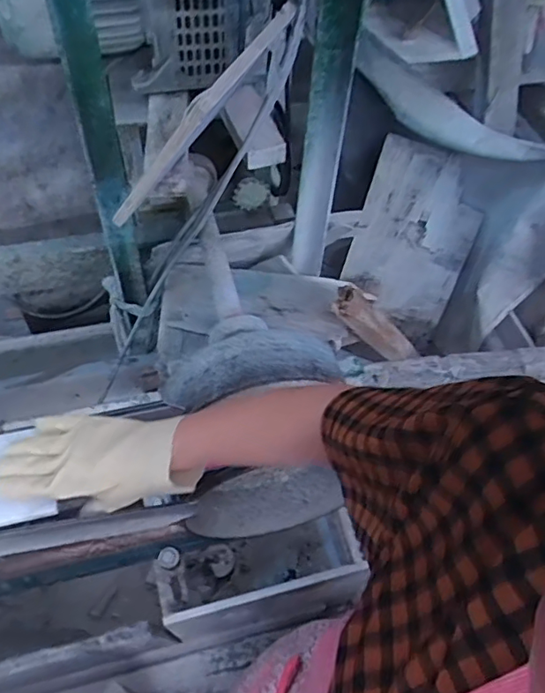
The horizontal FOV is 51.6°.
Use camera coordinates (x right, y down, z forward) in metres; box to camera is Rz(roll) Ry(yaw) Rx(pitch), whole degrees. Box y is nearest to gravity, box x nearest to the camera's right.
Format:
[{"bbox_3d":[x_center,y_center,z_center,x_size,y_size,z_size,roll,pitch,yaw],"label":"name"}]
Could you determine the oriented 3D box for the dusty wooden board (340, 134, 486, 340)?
[{"bbox_3d":[0.377,-0.288,1.530,0.297,0.474,0.038,23,29,11],"label":"dusty wooden board"}]

